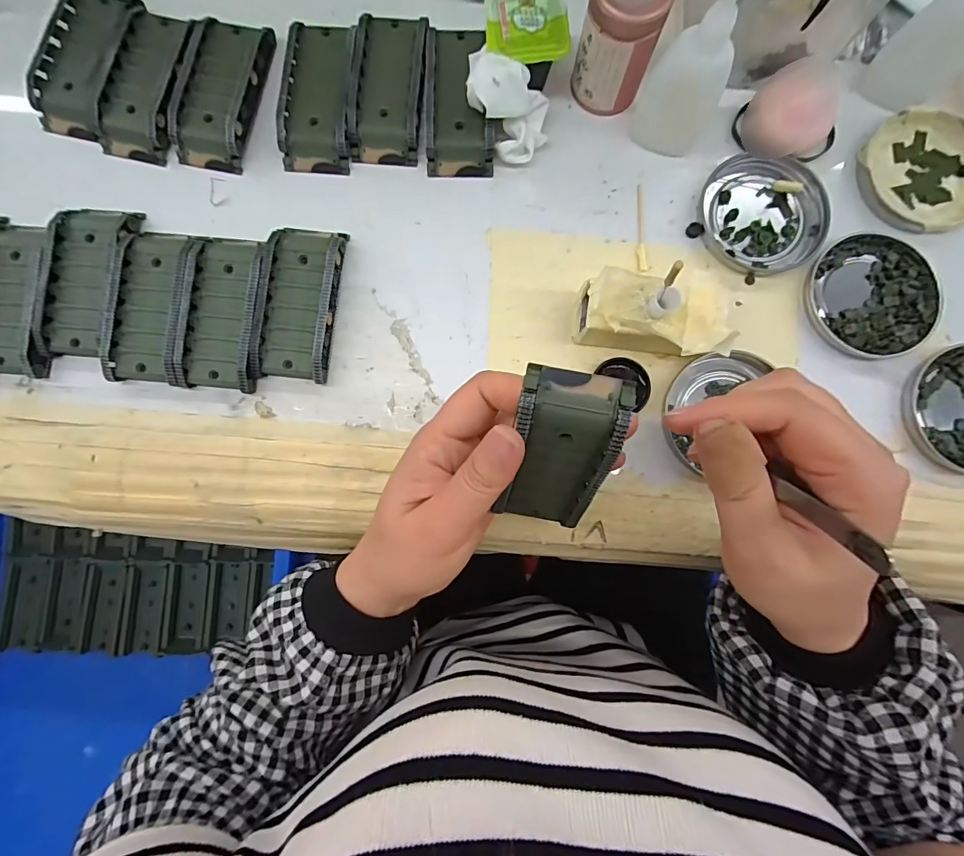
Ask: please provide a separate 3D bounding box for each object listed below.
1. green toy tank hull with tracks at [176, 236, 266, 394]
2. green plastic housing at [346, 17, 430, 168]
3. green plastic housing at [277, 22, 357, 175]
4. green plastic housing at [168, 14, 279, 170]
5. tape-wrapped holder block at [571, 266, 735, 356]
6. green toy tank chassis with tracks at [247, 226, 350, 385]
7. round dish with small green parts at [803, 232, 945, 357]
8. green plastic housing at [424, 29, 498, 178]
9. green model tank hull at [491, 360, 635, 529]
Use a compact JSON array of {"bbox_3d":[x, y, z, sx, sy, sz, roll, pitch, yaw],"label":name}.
[{"bbox_3d":[-0.157,-0.072,0.281,0.045,0.018,0.093,5,85,0],"label":"green toy tank hull with tracks"},{"bbox_3d":[-0.060,-0.222,0.297,0.045,0.018,0.094,3,85,0],"label":"green plastic housing"},{"bbox_3d":[-0.105,-0.217,0.296,0.043,0.018,0.096,3,85,0],"label":"green plastic housing"},{"bbox_3d":[-0.169,-0.218,0.295,0.047,0.015,0.096,10,85,1],"label":"green plastic housing"},{"bbox_3d":[0.099,-0.063,0.268,0.085,0.044,0.046,4,85,0],"label":"tape-wrapped holder block"},{"bbox_3d":[-0.112,-0.077,0.282,0.043,0.019,0.094,7,85,1],"label":"green toy tank chassis with tracks"},{"bbox_3d":[0.243,-0.082,0.287,0.076,0.010,0.078,0,85,0],"label":"round dish with small green parts"},{"bbox_3d":[-0.014,-0.214,0.297,0.042,0.018,0.095,0,85,0],"label":"green plastic housing"},{"bbox_3d":[0.034,0.016,0.207,0.042,0.093,0.021,6,50,1],"label":"green model tank hull"}]

